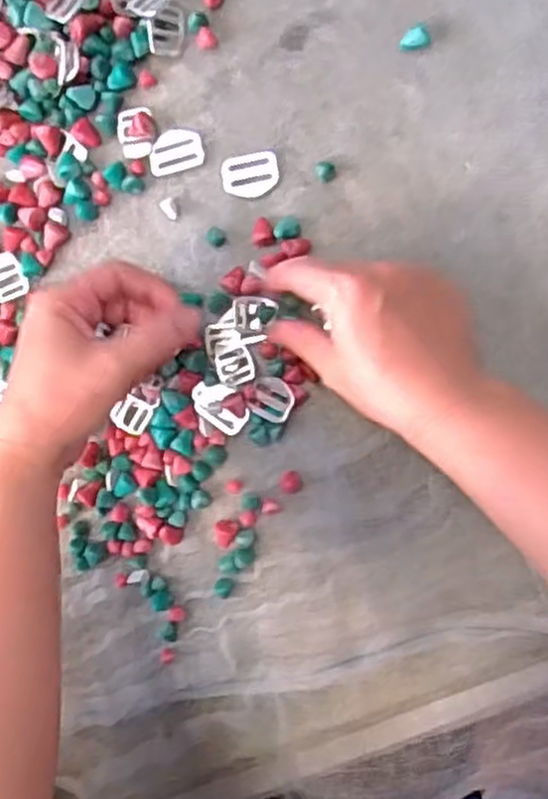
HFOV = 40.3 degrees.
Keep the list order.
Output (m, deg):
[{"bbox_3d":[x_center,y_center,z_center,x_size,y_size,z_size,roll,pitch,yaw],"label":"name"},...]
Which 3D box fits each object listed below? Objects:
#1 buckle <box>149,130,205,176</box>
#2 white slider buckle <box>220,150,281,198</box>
[{"bbox_3d":[-0.059,-0.147,0.443,0.034,0.004,0.022,-14,94,10],"label":"buckle"},{"bbox_3d":[-0.014,-0.131,0.439,0.033,0.005,0.024,-8,95,10],"label":"white slider buckle"}]

